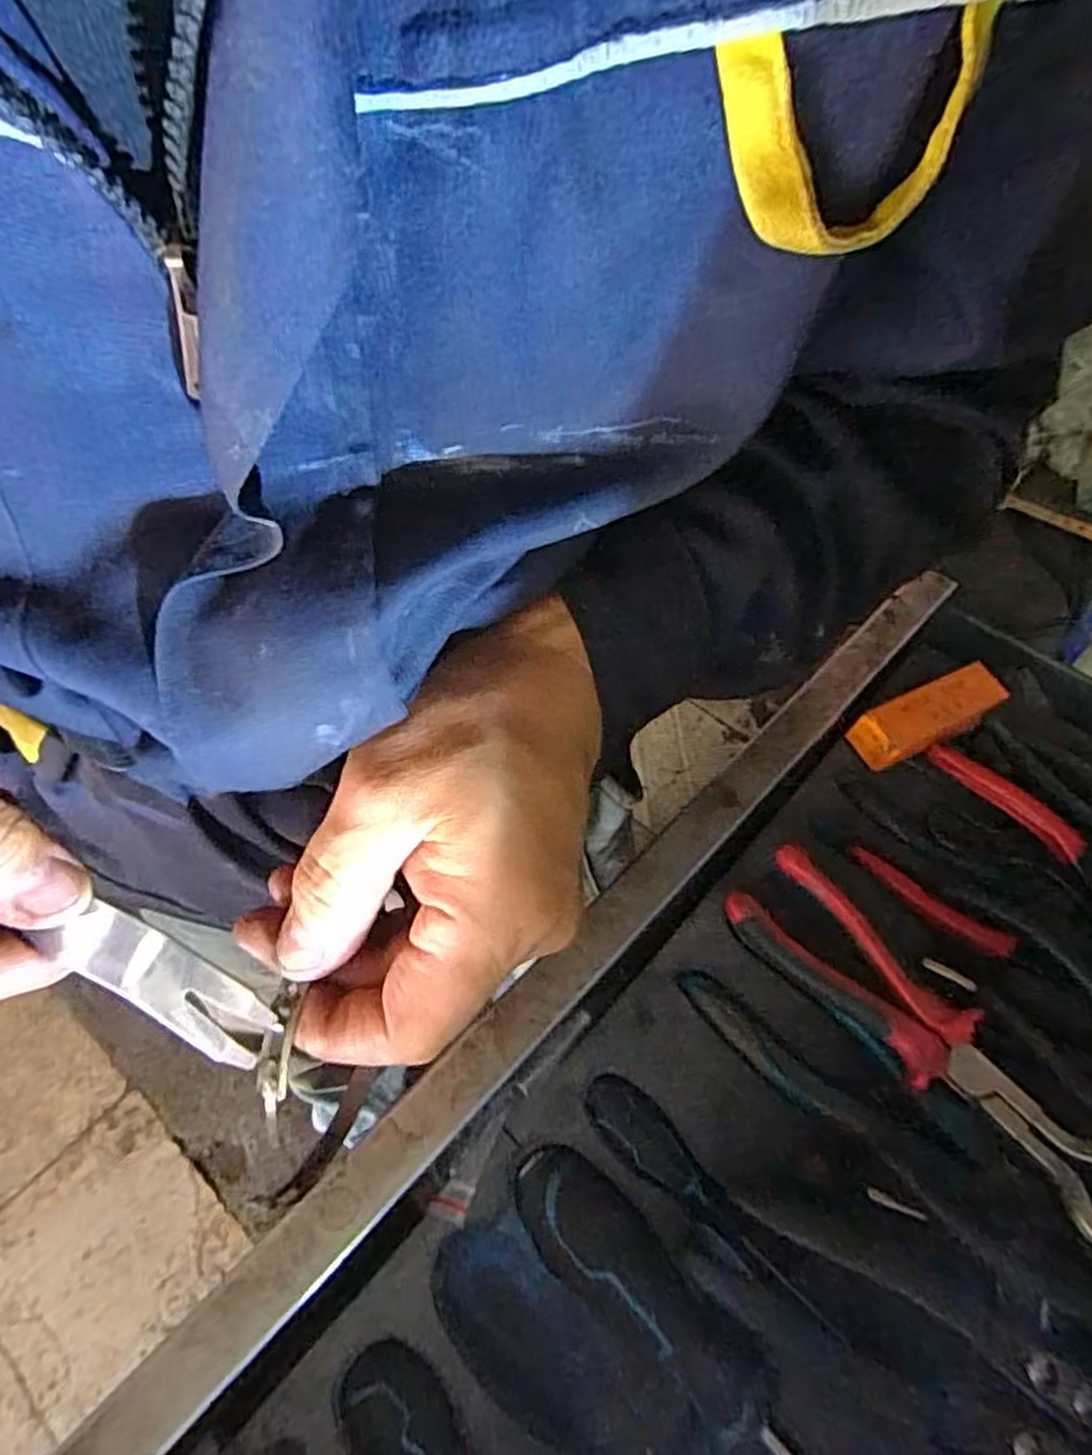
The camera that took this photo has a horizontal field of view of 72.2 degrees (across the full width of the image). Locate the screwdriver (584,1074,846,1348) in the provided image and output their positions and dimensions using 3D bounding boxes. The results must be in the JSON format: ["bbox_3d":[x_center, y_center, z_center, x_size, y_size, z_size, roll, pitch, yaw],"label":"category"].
[{"bbox_3d":[0.059,0.179,0.286,0.109,0.017,0.024,38,62,25],"label":"screwdriver"}]

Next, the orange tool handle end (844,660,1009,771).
[{"bbox_3d":[0.204,-0.008,0.396,0.081,0.025,0.026,-22,56,-16],"label":"orange tool handle end"}]

